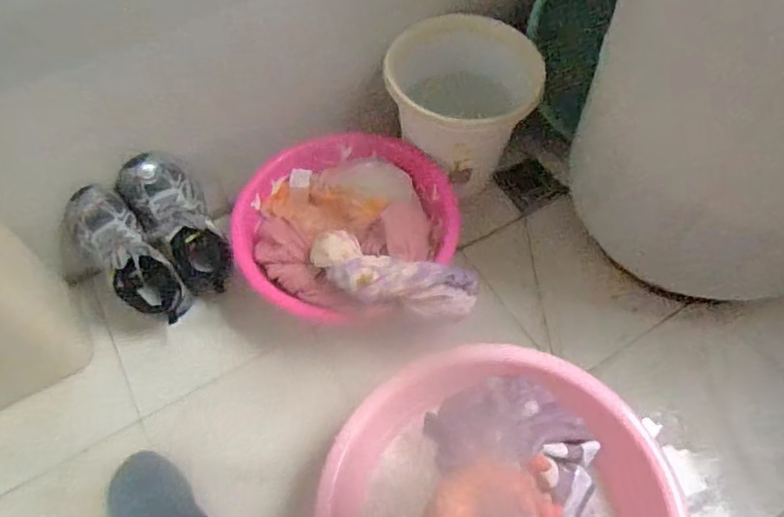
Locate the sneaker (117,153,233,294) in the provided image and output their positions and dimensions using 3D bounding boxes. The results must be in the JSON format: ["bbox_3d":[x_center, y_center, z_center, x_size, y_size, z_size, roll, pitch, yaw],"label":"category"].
[{"bbox_3d":[-0.345,-0.055,0.909,0.109,0.244,0.097,-32,26,-16],"label":"sneaker"}]

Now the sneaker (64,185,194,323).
[{"bbox_3d":[-0.412,0.000,0.866,0.100,0.109,0.246,-42,104,-21],"label":"sneaker"}]

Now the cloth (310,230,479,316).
[{"bbox_3d":[0.006,0.024,0.795,0.248,0.066,0.100,16,60,-5],"label":"cloth"}]

